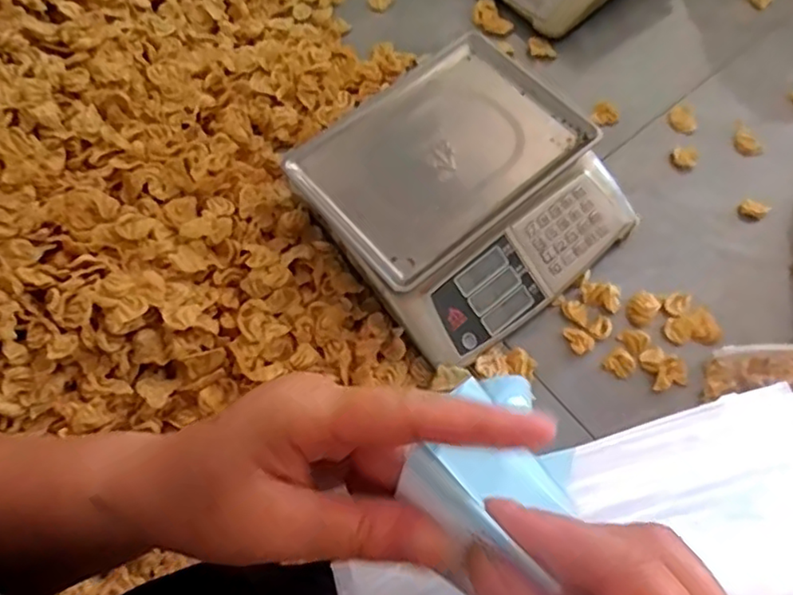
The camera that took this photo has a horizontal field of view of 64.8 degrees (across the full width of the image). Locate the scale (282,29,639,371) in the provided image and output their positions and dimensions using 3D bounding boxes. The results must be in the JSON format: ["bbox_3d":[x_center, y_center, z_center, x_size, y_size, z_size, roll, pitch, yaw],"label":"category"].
[{"bbox_3d":[0.087,-0.133,0.824,0.341,0.120,0.342,-37,70,-12],"label":"scale"}]

